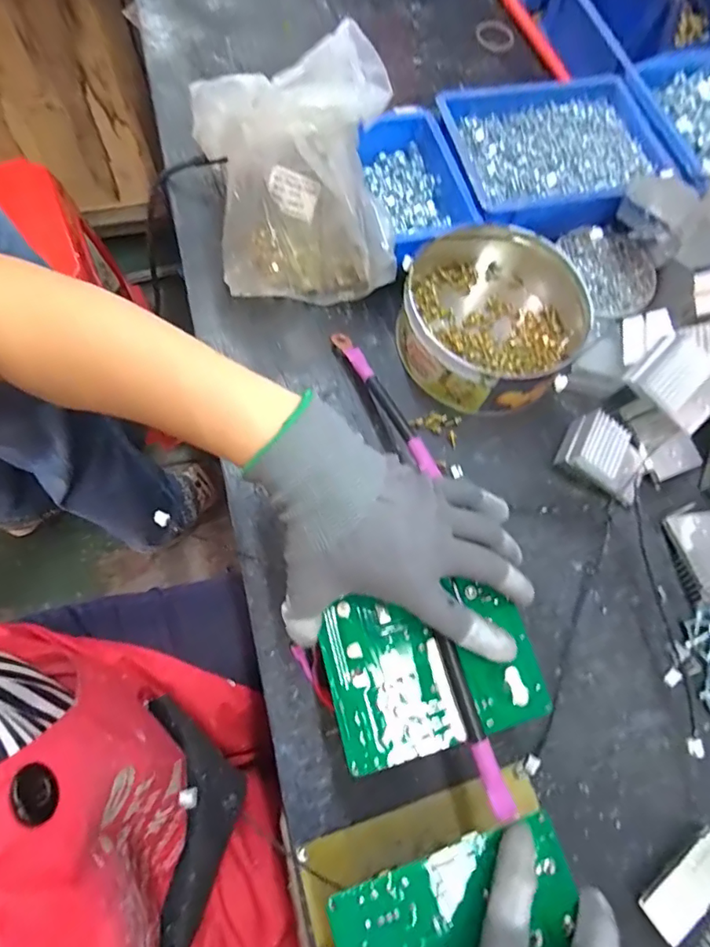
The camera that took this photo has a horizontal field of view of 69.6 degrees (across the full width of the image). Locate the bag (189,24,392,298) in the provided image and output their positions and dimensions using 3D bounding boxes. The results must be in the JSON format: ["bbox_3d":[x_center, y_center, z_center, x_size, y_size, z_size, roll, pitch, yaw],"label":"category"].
[{"bbox_3d":[-0.045,-0.222,0.397,0.143,0.173,0.096,-2,69,-4],"label":"bag"}]

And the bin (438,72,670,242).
[{"bbox_3d":[0.191,-0.298,0.495,0.196,0.056,0.157,-12,70,-8],"label":"bin"}]

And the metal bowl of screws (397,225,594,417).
[{"bbox_3d":[0.113,-0.132,0.433,0.146,0.059,0.151,1,69,-3],"label":"metal bowl of screws"}]

